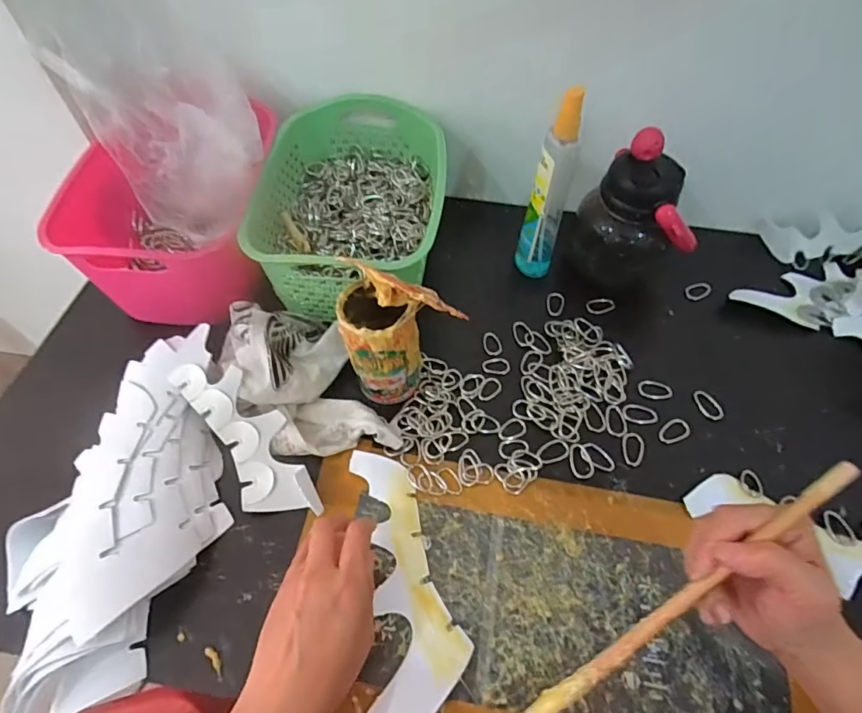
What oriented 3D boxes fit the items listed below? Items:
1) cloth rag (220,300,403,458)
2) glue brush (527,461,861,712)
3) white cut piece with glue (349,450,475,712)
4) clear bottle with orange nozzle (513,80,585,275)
[{"bbox_3d":[-0.130,0.024,0.483,0.120,0.057,0.196,-26,61,-19],"label":"cloth rag"},{"bbox_3d":[0.147,0.157,0.307,0.271,0.015,0.012,-42,67,5],"label":"glue brush"},{"bbox_3d":[-0.021,0.184,0.411,0.074,0.015,0.224,-8,55,-8],"label":"white cut piece with glue"},{"bbox_3d":[0.129,-0.172,0.540,0.045,0.208,0.035,16,57,8],"label":"clear bottle with orange nozzle"}]

